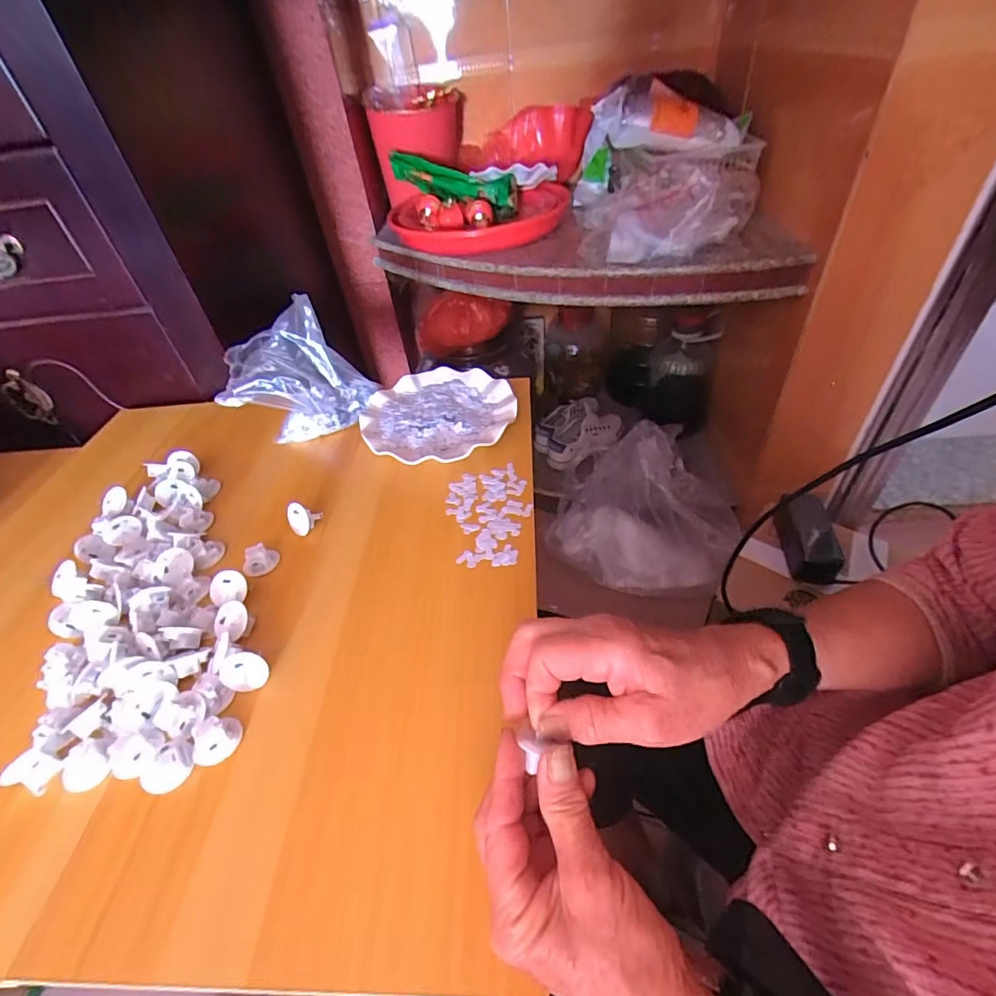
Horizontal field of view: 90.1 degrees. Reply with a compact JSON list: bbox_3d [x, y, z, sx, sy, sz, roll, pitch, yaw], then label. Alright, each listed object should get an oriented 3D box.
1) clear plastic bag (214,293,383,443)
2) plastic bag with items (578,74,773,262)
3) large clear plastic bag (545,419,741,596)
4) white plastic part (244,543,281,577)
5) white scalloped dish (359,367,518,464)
[{"bbox_3d":[-0.244,-0.153,0.605,0.147,0.120,0.115,9,44,11],"label":"clear plastic bag"},{"bbox_3d":[0.291,-0.570,0.854,0.293,0.214,0.437,6,44,8],"label":"plastic bag with items"},{"bbox_3d":[0.310,0.014,1.033,0.370,0.248,0.260,10,44,12],"label":"large clear plastic bag"},{"bbox_3d":[-0.222,0.057,0.464,0.029,0.019,0.024,-13,44,-11],"label":"white plastic part"},{"bbox_3d":[-0.071,-0.103,0.597,0.176,0.022,0.171,-1,43,1],"label":"white scalloped dish"}]

